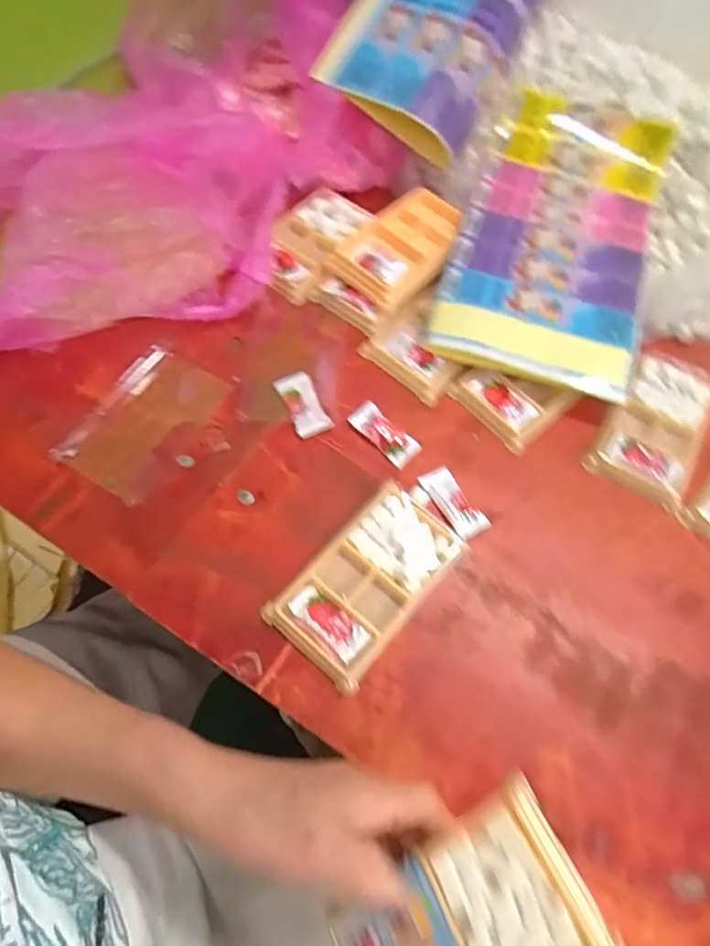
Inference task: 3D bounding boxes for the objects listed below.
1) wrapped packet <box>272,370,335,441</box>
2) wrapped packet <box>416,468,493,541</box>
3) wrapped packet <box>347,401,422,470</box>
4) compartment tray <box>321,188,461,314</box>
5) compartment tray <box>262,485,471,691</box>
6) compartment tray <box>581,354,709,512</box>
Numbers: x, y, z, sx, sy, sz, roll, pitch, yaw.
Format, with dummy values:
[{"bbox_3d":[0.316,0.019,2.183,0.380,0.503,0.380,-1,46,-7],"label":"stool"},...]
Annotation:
[{"bbox_3d":[-0.043,-0.058,0.478,0.030,0.008,0.061,-21,66,-14],"label":"wrapped packet"},{"bbox_3d":[0.077,0.023,0.445,0.027,0.004,0.061,-27,68,-17],"label":"wrapped packet"},{"bbox_3d":[0.024,-0.032,0.470,0.027,0.004,0.062,-40,72,-21],"label":"wrapped packet"},{"bbox_3d":[0.046,-0.217,0.548,0.131,0.030,0.090,-41,72,-21],"label":"compartment tray"},{"bbox_3d":[0.010,0.076,0.409,0.077,0.013,0.135,39,67,15],"label":"compartment tray"},{"bbox_3d":[0.257,-0.042,0.485,0.077,0.022,0.128,28,64,11],"label":"compartment tray"}]

